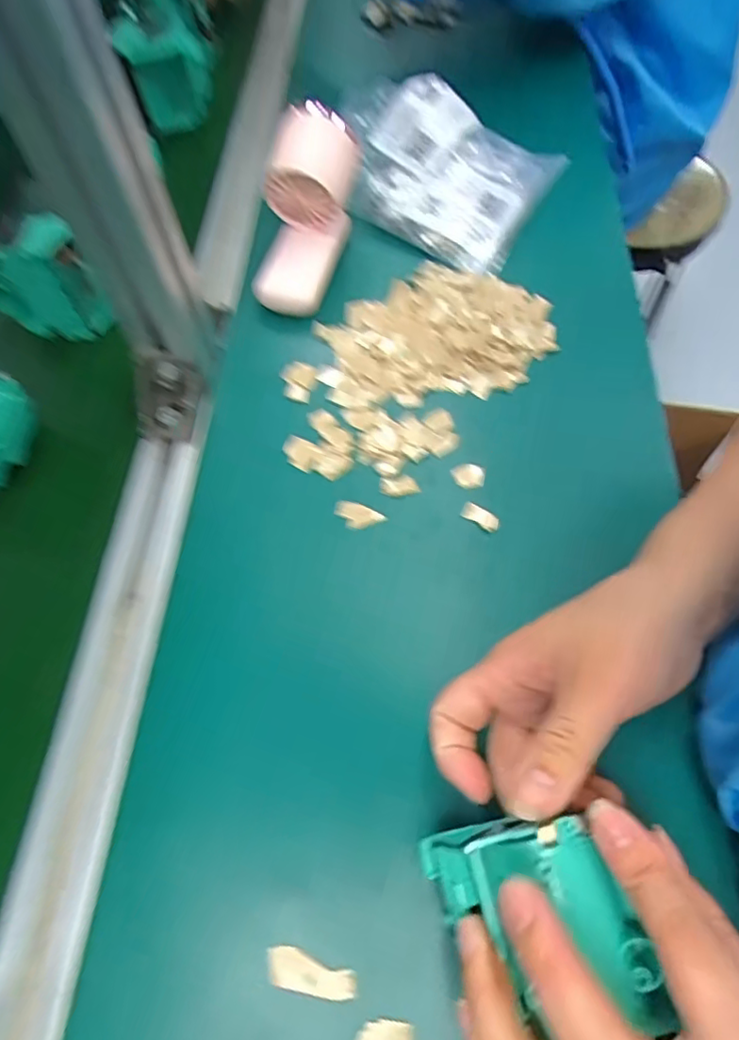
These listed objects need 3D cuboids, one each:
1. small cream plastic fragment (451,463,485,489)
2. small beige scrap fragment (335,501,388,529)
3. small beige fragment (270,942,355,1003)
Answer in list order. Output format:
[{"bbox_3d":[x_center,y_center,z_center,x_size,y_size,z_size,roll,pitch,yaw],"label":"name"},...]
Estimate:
[{"bbox_3d":[0.061,-0.028,0.363,0.020,0.004,0.015,9,63,1],"label":"small cream plastic fragment"},{"bbox_3d":[-0.006,-0.003,0.356,0.030,0.005,0.015,22,64,8],"label":"small beige scrap fragment"},{"bbox_3d":[-0.025,0.194,0.252,0.039,0.006,0.014,12,63,3],"label":"small beige fragment"}]

